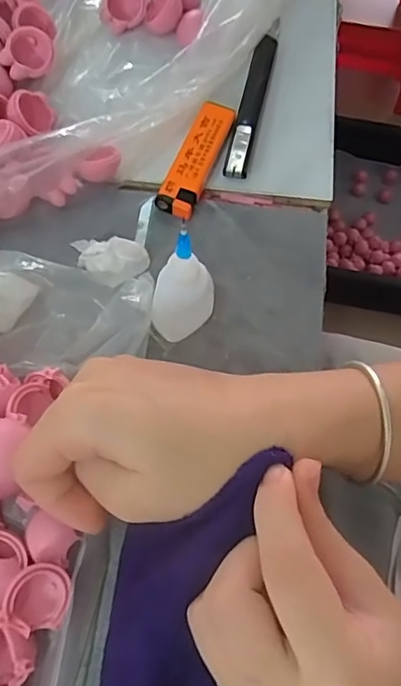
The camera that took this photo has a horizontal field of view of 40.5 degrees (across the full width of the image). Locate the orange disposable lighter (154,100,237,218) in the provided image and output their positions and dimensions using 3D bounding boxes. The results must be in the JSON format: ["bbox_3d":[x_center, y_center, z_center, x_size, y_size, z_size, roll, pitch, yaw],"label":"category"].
[{"bbox_3d":[-0.002,-0.115,0.338,0.023,0.017,0.080,22,69,6],"label":"orange disposable lighter"}]

